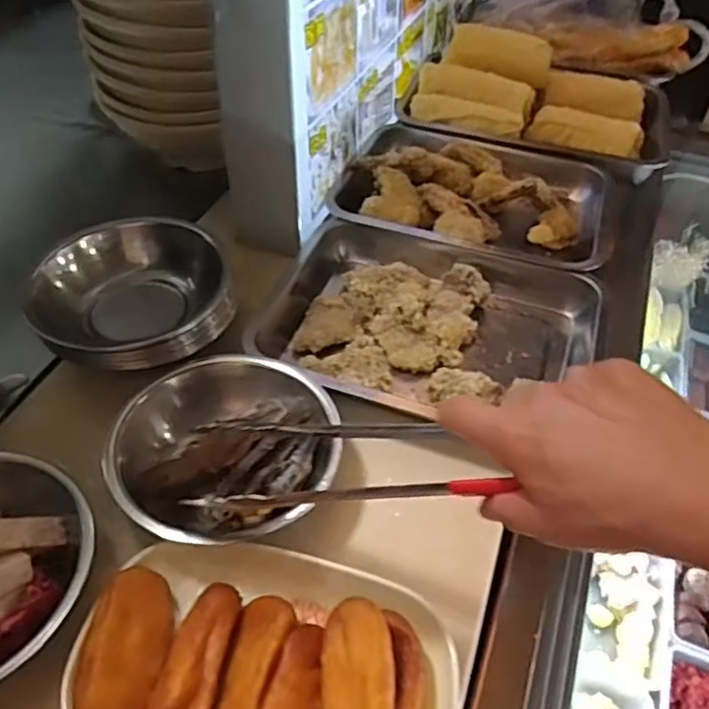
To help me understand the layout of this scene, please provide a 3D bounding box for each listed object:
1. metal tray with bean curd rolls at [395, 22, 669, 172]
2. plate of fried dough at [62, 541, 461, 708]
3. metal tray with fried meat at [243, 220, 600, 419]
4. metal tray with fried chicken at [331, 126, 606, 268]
[{"bbox_3d":[0.235,-0.335,0.840,0.331,0.086,0.198,13,46,10],"label":"metal tray with bean curd rolls"},{"bbox_3d":[-0.048,0.173,0.368,0.210,0.045,0.132,12,46,9],"label":"plate of fried dough"},{"bbox_3d":[0.067,-0.027,0.597,0.282,0.044,0.226,15,46,12],"label":"metal tray with fried meat"},{"bbox_3d":[0.133,-0.182,0.727,0.282,0.058,0.235,14,46,11],"label":"metal tray with fried chicken"}]

